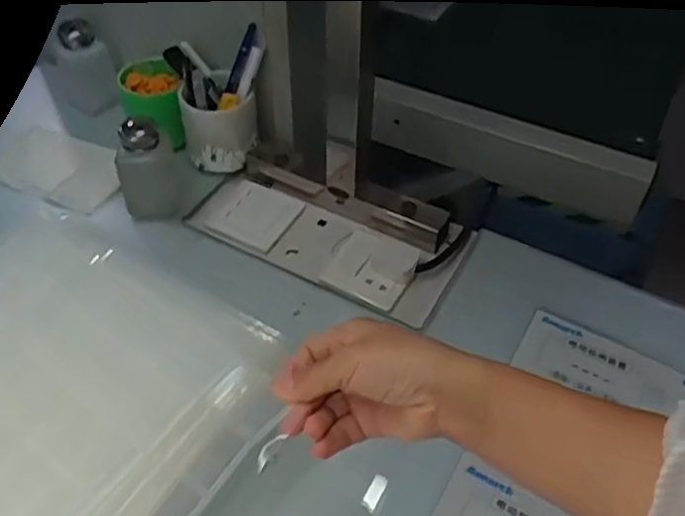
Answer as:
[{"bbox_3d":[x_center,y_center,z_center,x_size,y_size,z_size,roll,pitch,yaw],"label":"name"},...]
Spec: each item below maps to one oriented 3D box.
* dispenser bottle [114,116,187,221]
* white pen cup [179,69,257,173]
[{"bbox_3d":[-0.211,-0.097,0.724,0.057,0.109,0.063,7,49,4],"label":"dispenser bottle"},{"bbox_3d":[-0.147,-0.162,0.790,0.074,0.091,0.075,1,49,-1],"label":"white pen cup"}]

